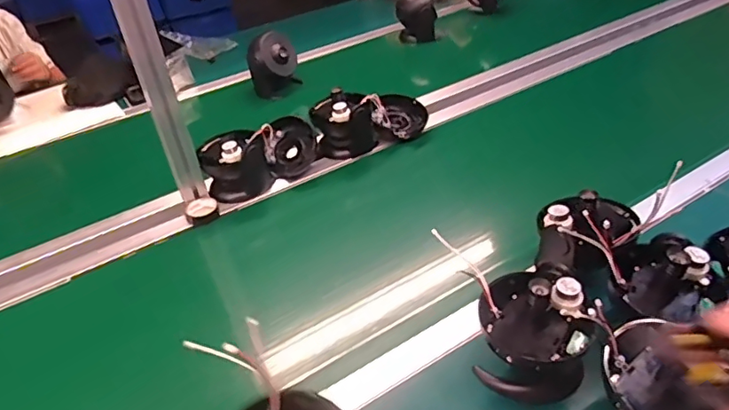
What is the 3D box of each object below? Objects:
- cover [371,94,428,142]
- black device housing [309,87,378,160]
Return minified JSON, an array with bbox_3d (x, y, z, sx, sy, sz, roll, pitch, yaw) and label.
[{"bbox_3d":[0.069,-0.179,1.082,0.111,0.045,0.111,7,61,-13],"label":"cover"},{"bbox_3d":[-0.042,-0.163,1.036,0.123,0.113,0.081,-8,36,1],"label":"black device housing"}]

